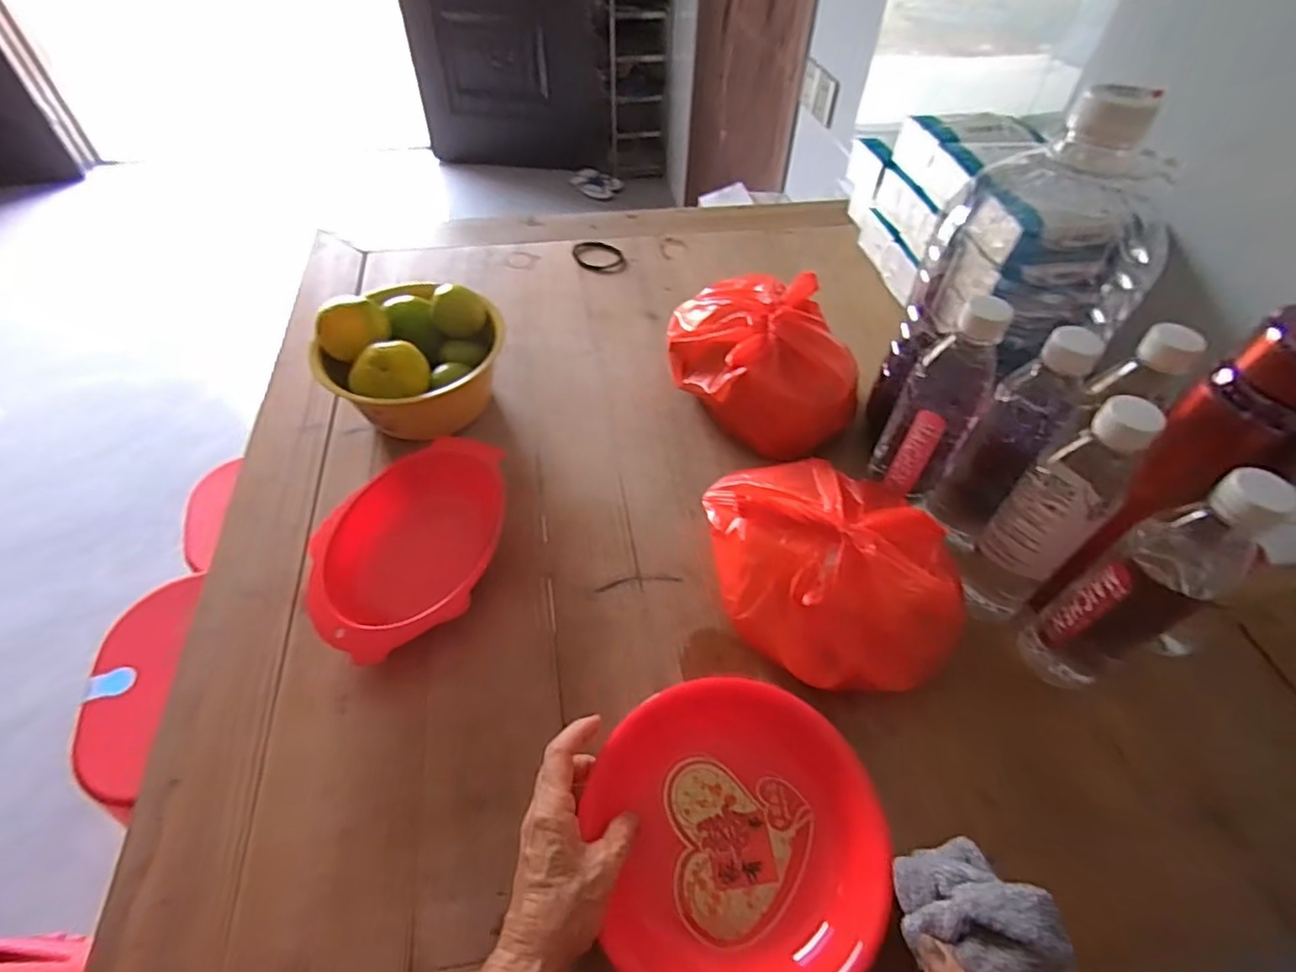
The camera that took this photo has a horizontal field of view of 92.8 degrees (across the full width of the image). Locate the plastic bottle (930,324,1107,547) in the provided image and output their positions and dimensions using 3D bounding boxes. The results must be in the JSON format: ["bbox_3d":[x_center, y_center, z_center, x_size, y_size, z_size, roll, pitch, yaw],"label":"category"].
[{"bbox_3d":[0.274,-0.029,0.477,0.051,0.192,0.052,-37,60,-28],"label":"plastic bottle"}]

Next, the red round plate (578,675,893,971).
[{"bbox_3d":[0.051,0.223,0.396,0.185,0.049,0.179,1,51,-2],"label":"red round plate"}]

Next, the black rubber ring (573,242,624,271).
[{"bbox_3d":[-0.070,-0.325,0.870,0.070,0.009,0.070,-1,51,-3],"label":"black rubber ring"}]

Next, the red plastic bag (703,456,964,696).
[{"bbox_3d":[0.151,0.062,0.514,0.180,0.098,0.209,-3,50,-4],"label":"red plastic bag"}]

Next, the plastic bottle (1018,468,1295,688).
[{"bbox_3d":[0.334,0.070,0.420,0.053,0.221,0.062,-28,57,-22],"label":"plastic bottle"}]

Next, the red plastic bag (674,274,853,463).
[{"bbox_3d":[0.115,-0.127,0.654,0.160,0.113,0.213,-12,51,-11],"label":"red plastic bag"}]

